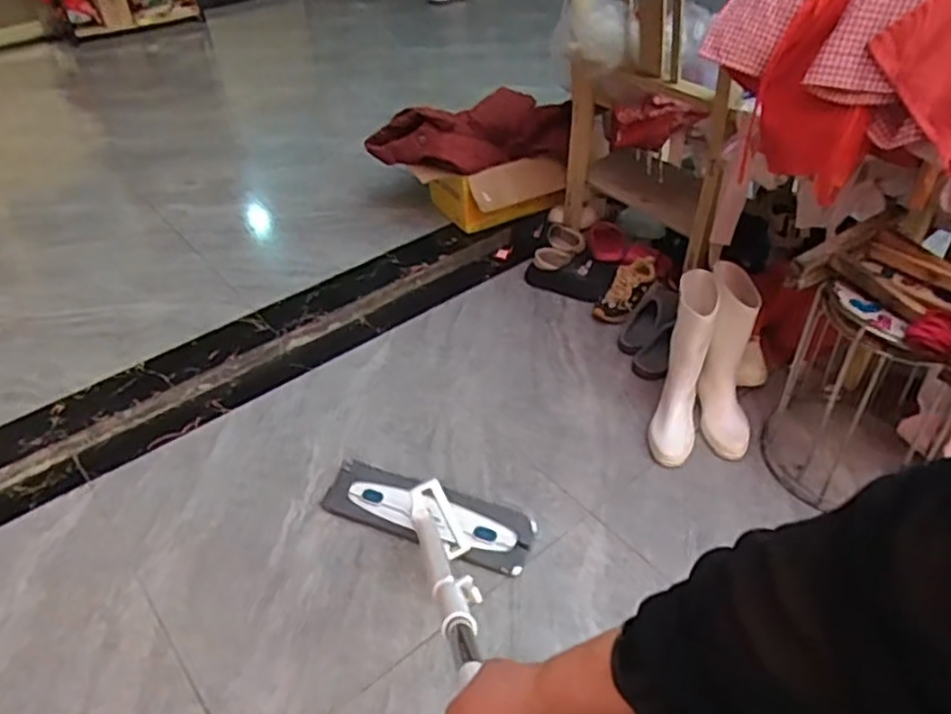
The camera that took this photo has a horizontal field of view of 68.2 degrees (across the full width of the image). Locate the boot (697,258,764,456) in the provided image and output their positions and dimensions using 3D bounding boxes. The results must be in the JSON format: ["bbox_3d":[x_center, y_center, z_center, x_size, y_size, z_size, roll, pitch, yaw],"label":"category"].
[{"bbox_3d":[0.557,0.008,1.593,0.119,0.339,0.309,-5,42,-2],"label":"boot"}]

